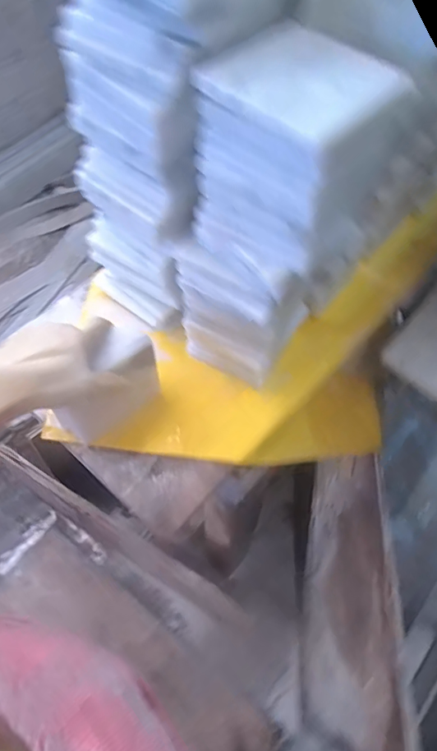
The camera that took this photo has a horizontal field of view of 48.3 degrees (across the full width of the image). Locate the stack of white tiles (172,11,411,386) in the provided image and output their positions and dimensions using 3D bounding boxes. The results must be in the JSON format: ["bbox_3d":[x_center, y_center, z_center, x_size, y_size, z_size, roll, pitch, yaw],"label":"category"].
[{"bbox_3d":[0.045,-0.123,0.442,0.111,0.291,0.126,38,65,16],"label":"stack of white tiles"}]

